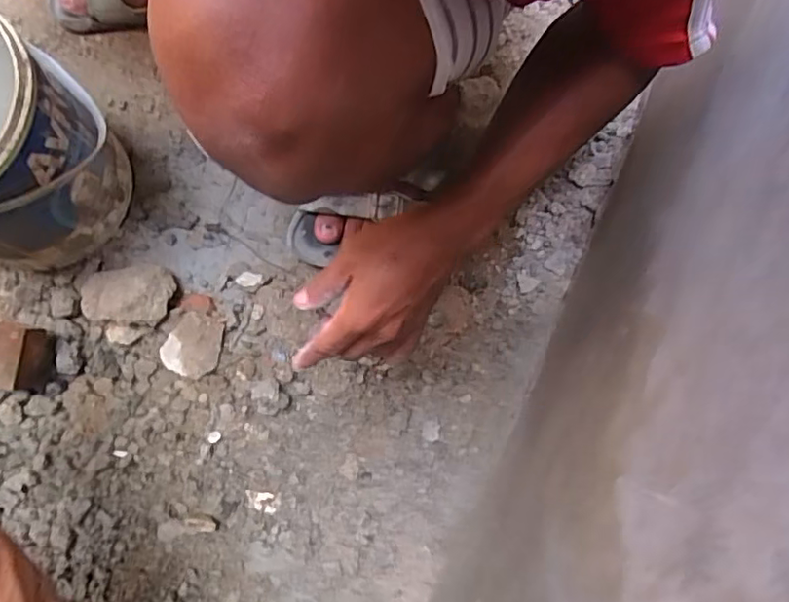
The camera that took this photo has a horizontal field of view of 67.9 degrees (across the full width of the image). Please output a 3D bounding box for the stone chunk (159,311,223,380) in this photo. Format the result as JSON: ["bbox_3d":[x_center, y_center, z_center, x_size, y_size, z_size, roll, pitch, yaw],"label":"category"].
[{"bbox_3d":[-0.201,0.044,0.590,0.051,0.020,0.062,25,78,4],"label":"stone chunk"}]

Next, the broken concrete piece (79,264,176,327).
[{"bbox_3d":[-0.268,-0.006,0.589,0.091,0.060,0.061,6,77,0],"label":"broken concrete piece"}]

